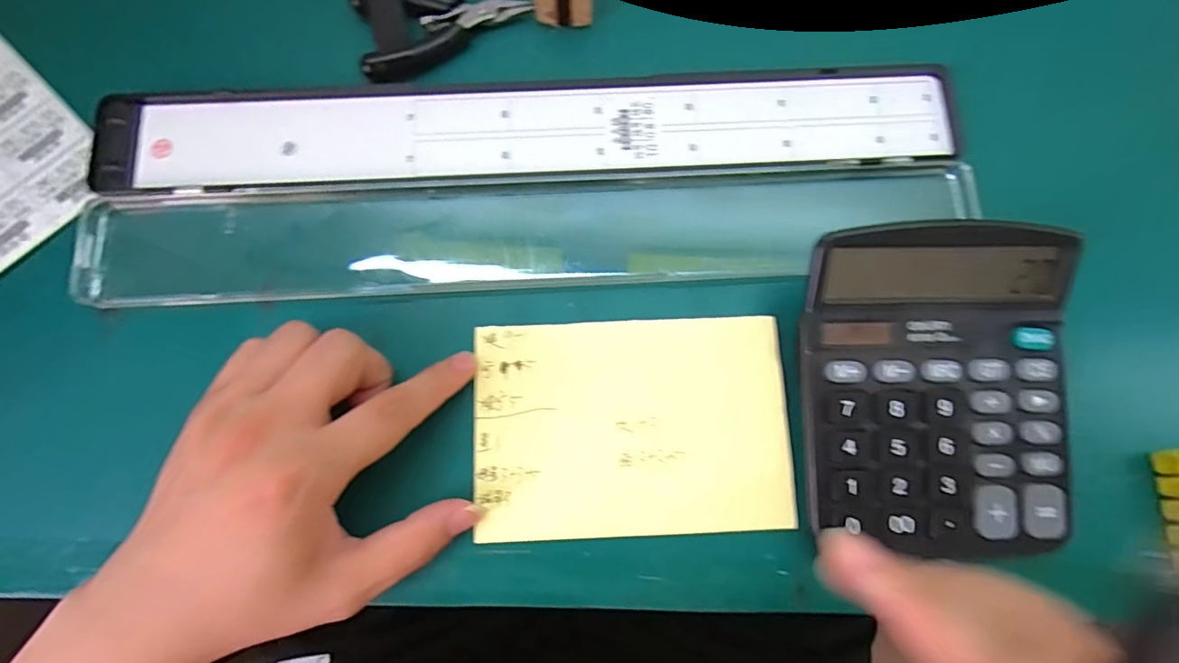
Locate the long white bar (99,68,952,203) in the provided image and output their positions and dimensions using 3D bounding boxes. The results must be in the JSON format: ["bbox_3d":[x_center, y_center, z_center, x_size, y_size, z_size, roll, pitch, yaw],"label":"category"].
[{"bbox_3d":[-0.029,-0.110,0.270,0.440,0.011,0.068,-3,79,0],"label":"long white bar"}]

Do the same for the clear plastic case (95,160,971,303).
[{"bbox_3d":[-0.025,-0.049,0.268,0.451,0.022,0.054,-4,79,0],"label":"clear plastic case"}]

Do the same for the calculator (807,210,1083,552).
[{"bbox_3d":[0.154,0.027,0.229,0.118,0.041,0.144,-1,79,0],"label":"calculator"}]

